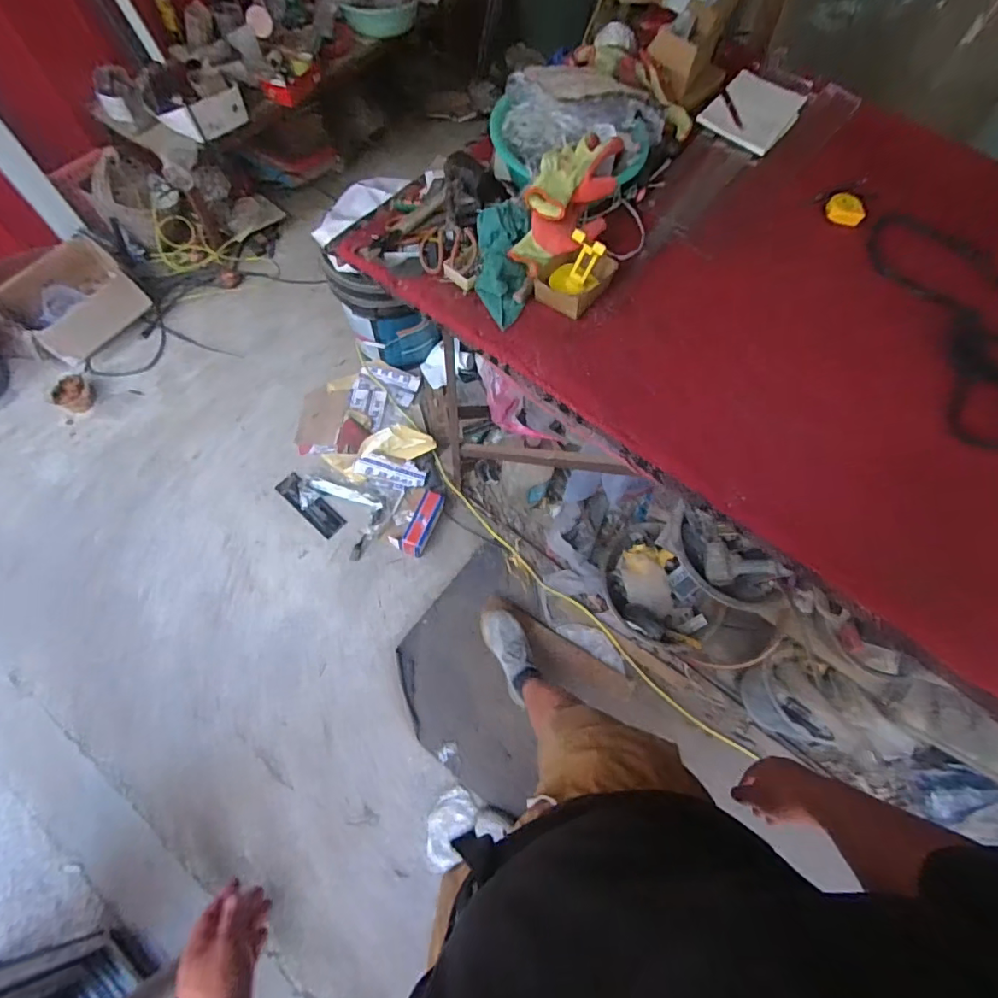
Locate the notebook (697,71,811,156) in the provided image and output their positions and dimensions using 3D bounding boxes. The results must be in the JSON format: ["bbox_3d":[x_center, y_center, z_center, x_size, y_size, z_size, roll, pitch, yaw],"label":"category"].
[{"bbox_3d":[0.615,-0.938,1.255,0.188,0.014,0.257,37,69,13],"label":"notebook"}]

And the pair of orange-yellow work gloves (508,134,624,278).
[{"bbox_3d":[0.139,-0.570,0.979,0.150,0.076,0.316,18,66,6],"label":"pair of orange-yellow work gloves"}]

